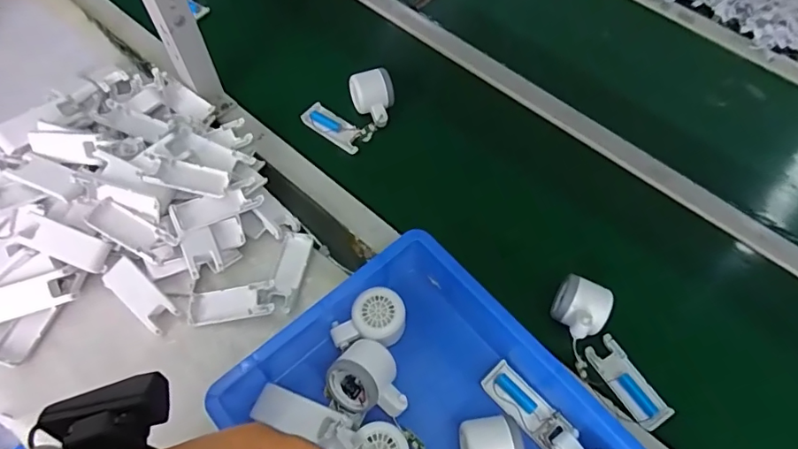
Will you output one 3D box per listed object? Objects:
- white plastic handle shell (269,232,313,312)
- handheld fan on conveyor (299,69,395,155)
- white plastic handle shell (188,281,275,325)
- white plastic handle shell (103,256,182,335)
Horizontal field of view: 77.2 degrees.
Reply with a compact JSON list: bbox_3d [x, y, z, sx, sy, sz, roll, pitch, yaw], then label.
[{"bbox_3d":[-0.136,0.056,0.617,0.034,0.015,0.103,11,61,4],"label":"white plastic handle shell"},{"bbox_3d":[-0.066,-0.162,0.736,0.136,0.062,0.092,-19,63,-12],"label":"handheld fan on conveyor"},{"bbox_3d":[-0.198,0.092,0.587,0.101,0.020,0.038,-5,61,-4],"label":"white plastic handle shell"},{"bbox_3d":[-0.303,0.083,0.584,0.094,0.020,0.037,36,66,17],"label":"white plastic handle shell"}]

